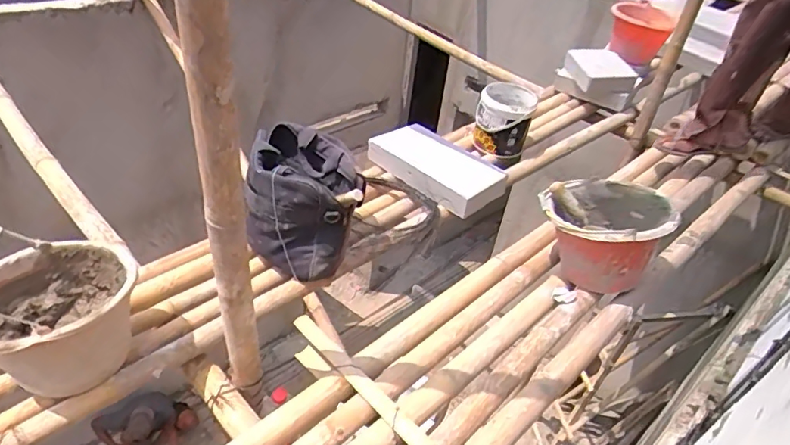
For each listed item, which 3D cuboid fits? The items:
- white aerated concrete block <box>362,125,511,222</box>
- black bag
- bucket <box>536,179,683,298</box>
[{"bbox_3d":[0.126,-0.179,1.629,0.417,0.074,0.241,33,46,28],"label":"white aerated concrete block"},{"bbox_3d":[-0.233,-0.055,1.276,0.229,0.264,0.345,-10,43,-19],"label":"black bag"},{"bbox_3d":[0.519,0.023,1.325,0.270,0.232,0.296,4,40,-3],"label":"bucket"}]

